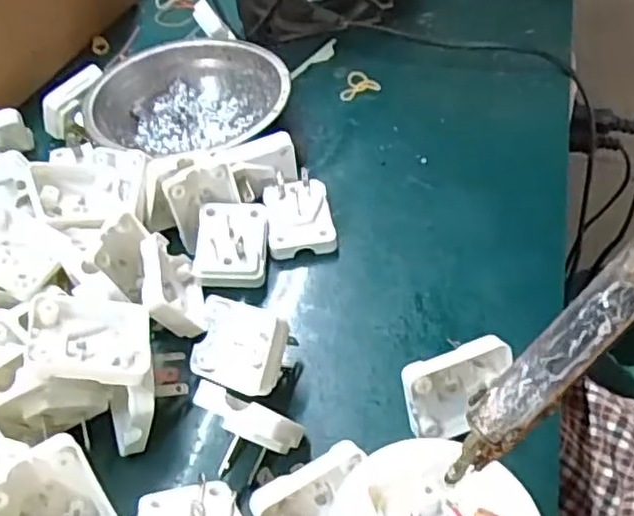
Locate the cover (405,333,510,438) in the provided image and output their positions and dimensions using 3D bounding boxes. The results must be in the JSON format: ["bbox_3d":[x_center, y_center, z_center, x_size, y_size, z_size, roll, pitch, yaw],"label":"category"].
[{"bbox_3d":[0.061,0.057,0.291,0.047,0.039,0.022,-16,50,-11],"label":"cover"}]

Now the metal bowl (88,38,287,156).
[{"bbox_3d":[-0.083,-0.097,0.437,0.117,0.037,0.115,-2,48,2],"label":"metal bowl"}]

